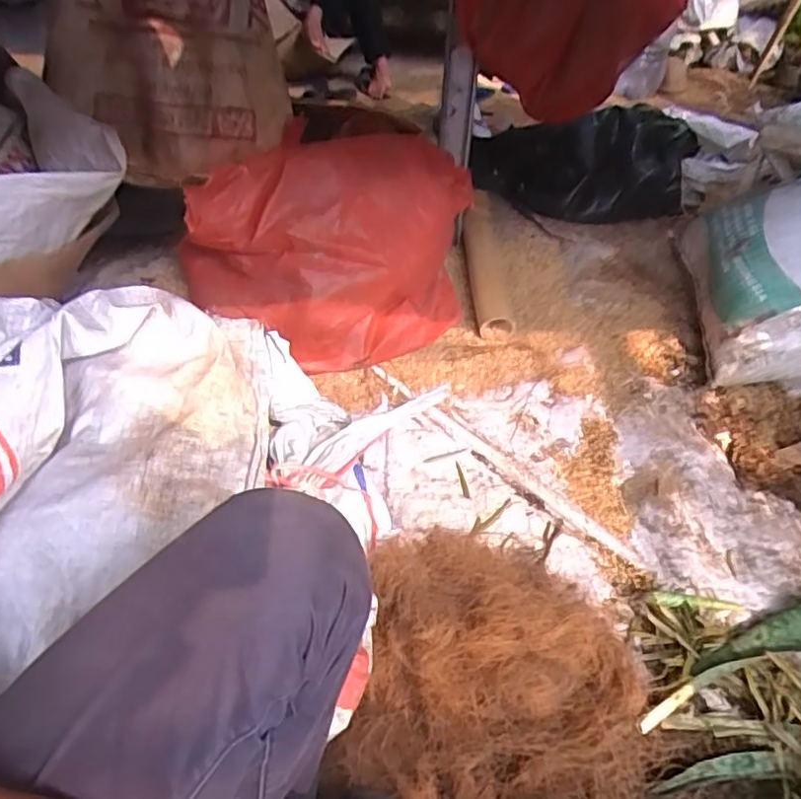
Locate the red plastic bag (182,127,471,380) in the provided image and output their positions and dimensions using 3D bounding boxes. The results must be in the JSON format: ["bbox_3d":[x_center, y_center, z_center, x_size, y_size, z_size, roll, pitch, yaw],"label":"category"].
[{"bbox_3d":[-0.133,-0.270,1.111,0.544,0.350,0.258,-7,47,-8],"label":"red plastic bag"}]

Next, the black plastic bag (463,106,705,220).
[{"bbox_3d":[0.475,-0.616,1.572,0.551,0.233,0.216,-1,46,-2],"label":"black plastic bag"}]

